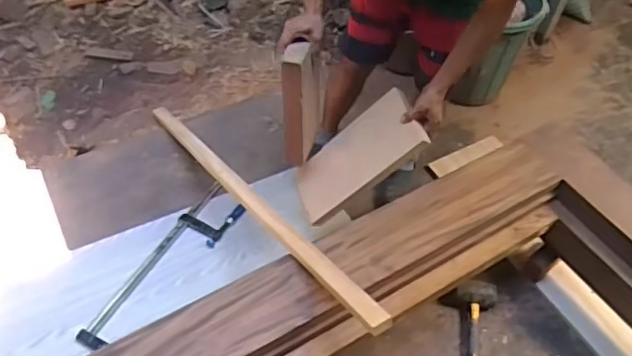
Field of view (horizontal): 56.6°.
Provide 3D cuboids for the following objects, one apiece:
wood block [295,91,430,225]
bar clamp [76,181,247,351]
[{"bbox_3d":[0.109,-0.055,1.578,0.167,0.391,0.039,57,25,12],"label":"wood block"},{"bbox_3d":[-0.430,0.239,1.698,0.168,0.037,0.622,29,55,18],"label":"bar clamp"}]

